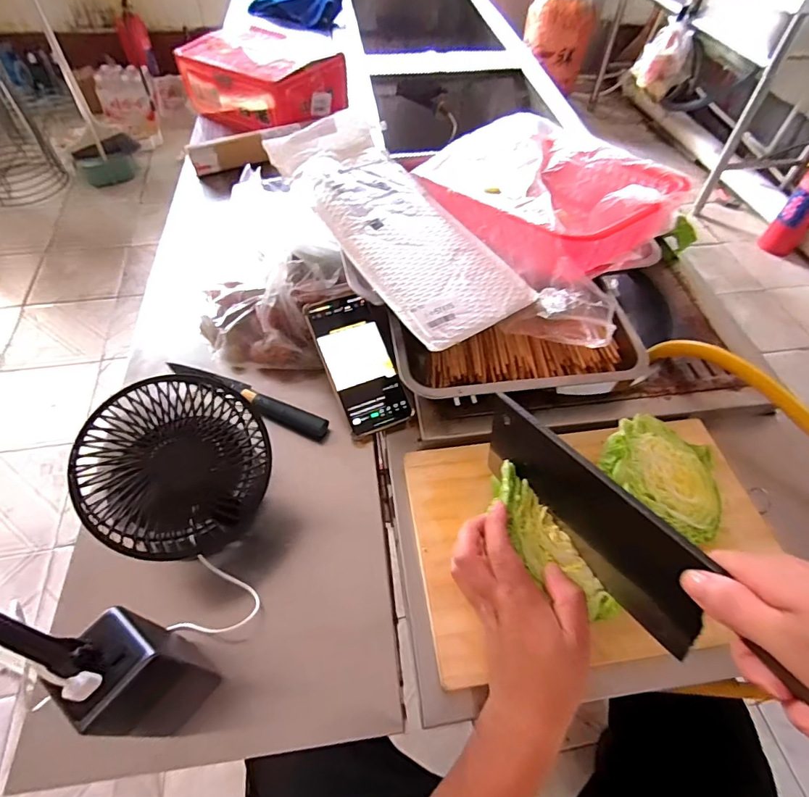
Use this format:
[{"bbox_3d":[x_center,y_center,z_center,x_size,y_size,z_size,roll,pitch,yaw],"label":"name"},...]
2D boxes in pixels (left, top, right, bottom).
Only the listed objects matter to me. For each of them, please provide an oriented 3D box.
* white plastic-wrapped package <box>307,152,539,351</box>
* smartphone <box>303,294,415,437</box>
[{"bbox_3d":[0.001,-0.191,0.542,0.139,0.030,0.307,-28,60,-19],"label":"white plastic-wrapped package"},{"bbox_3d":[-0.053,-0.043,0.544,0.076,0.013,0.164,-21,80,-15],"label":"smartphone"}]

